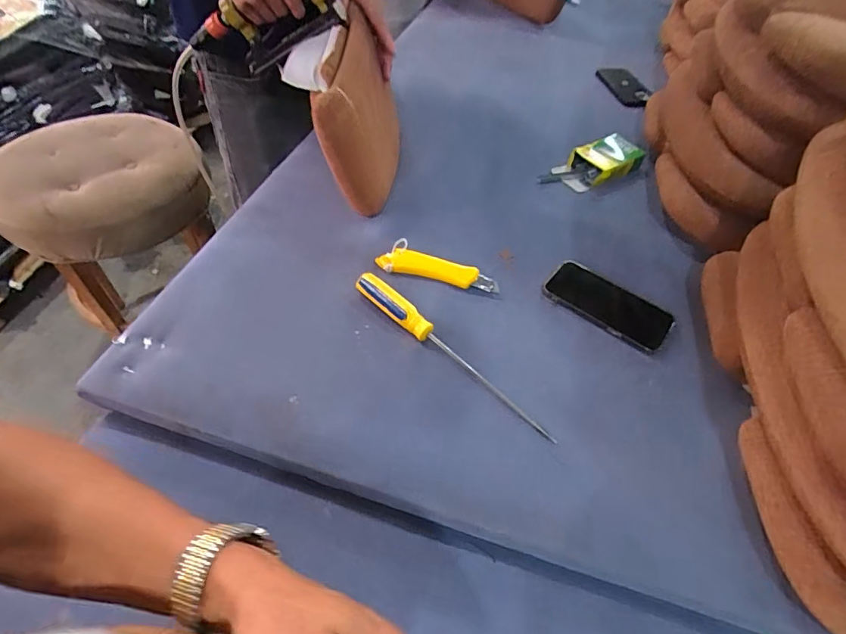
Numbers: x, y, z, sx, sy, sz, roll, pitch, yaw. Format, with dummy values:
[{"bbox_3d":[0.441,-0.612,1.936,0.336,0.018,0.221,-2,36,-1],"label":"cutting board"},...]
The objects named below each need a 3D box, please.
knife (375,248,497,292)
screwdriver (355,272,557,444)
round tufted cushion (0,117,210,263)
[{"bbox_3d":[0.020,-0.063,0.596,0.161,0.017,0.033,12,52,4],"label":"knife"},{"bbox_3d":[0.029,0.037,0.512,0.286,0.023,0.023,36,57,21],"label":"screwdriver"},{"bbox_3d":[-0.736,-0.314,1.024,0.416,0.099,0.403,3,51,-3],"label":"round tufted cushion"}]

